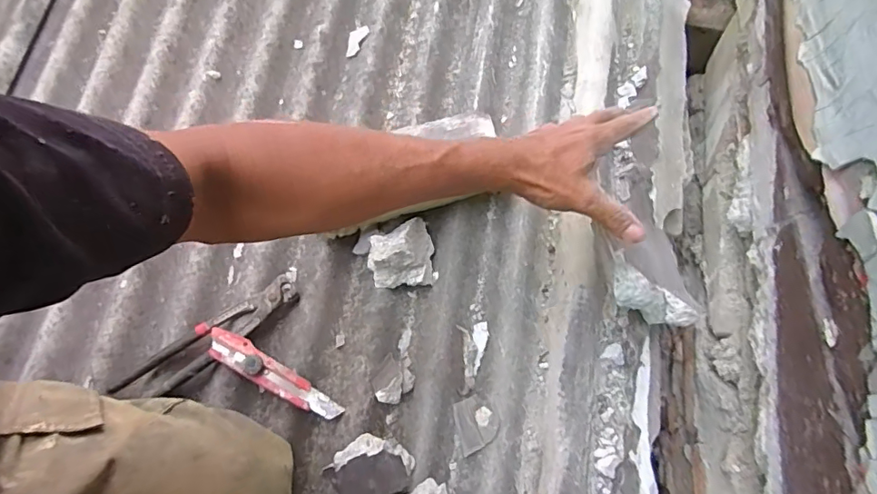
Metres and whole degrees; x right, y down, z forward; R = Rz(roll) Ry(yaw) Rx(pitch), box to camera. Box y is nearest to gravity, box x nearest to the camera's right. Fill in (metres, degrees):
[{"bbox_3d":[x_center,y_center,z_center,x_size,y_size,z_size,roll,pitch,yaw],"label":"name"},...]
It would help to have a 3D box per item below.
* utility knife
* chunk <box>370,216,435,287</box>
[{"bbox_3d":[-0.176,0.136,0.549,0.161,0.012,0.032,30,60,5],"label":"utility knife"},{"bbox_3d":[-0.042,0.008,0.592,0.070,0.053,0.069,0,55,0],"label":"chunk"}]

